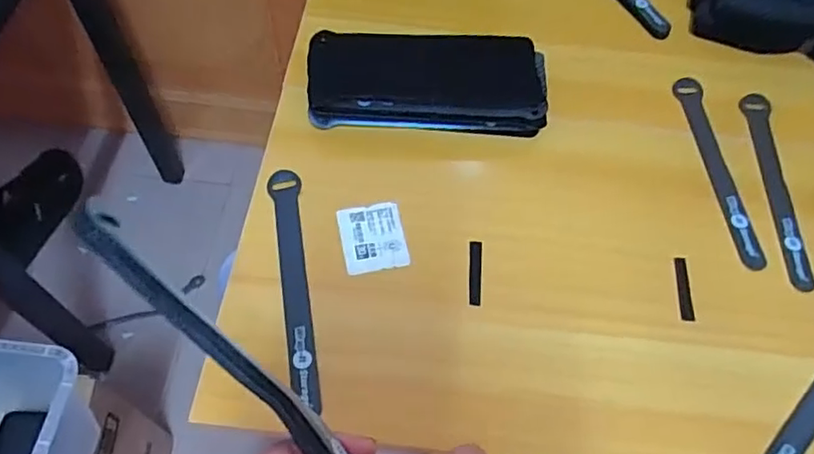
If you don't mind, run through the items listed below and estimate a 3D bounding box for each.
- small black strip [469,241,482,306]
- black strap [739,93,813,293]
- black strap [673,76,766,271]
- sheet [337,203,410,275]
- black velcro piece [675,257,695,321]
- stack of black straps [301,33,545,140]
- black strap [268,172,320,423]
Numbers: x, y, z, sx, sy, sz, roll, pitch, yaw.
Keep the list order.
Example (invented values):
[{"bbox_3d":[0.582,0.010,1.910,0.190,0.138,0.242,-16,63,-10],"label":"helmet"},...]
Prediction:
[{"bbox_3d":[0.053,0.034,0.455,0.010,0.004,0.053,4,60,0],"label":"small black strip"},{"bbox_3d":[0.317,-0.036,0.514,0.024,0.010,0.199,6,60,0],"label":"black strap"},{"bbox_3d":[0.270,-0.054,0.518,0.022,0.009,0.197,-6,58,6],"label":"black strap"},{"bbox_3d":[-0.026,0.008,0.467,0.049,0.004,0.058,-9,61,-8],"label":"sheet"},{"bbox_3d":[0.214,0.048,0.457,0.011,0.005,0.054,9,60,2],"label":"black velcro piece"},{"bbox_3d":[0.018,-0.127,0.528,0.207,0.040,0.090,1,60,-2],"label":"stack of black straps"},{"bbox_3d":[-0.084,0.039,0.445,0.022,0.005,0.192,-8,61,-8],"label":"black strap"}]

